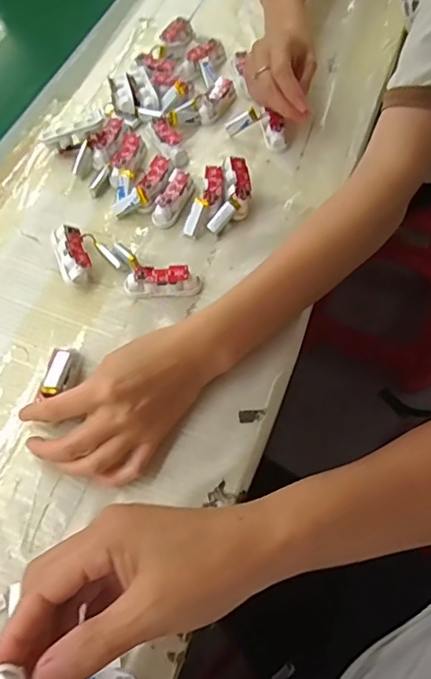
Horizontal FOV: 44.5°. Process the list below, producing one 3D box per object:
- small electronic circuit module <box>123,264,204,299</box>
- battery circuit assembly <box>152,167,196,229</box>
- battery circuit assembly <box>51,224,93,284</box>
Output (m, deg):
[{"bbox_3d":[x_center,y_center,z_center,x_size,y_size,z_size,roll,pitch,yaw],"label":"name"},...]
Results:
[{"bbox_3d":[-0.043,-0.048,0.436,0.063,0.021,0.020,-3,61,-1],"label":"small electronic circuit module"},{"bbox_3d":[-0.038,-0.131,0.479,0.023,0.018,0.062,20,64,12],"label":"battery circuit assembly"},{"bbox_3d":[-0.121,-0.071,0.445,0.026,0.025,0.054,-20,63,-10],"label":"battery circuit assembly"}]

